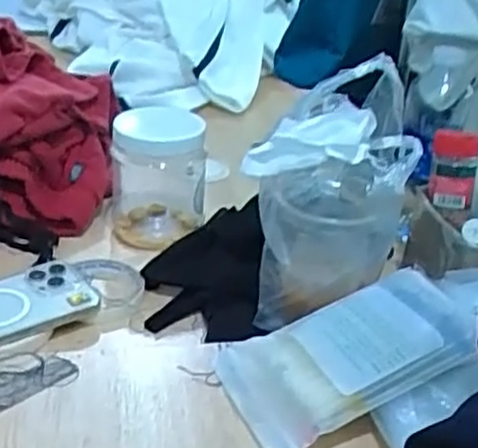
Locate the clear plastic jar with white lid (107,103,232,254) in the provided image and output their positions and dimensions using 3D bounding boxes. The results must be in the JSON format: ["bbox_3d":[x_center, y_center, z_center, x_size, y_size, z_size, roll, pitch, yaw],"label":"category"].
[{"bbox_3d":[-0.087,-0.055,0.789,0.098,0.121,0.120,-4,30,-15],"label":"clear plastic jar with white lid"}]

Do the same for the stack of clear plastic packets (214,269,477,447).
[{"bbox_3d":[0.077,0.091,0.533,0.176,0.030,0.112,-26,35,-13],"label":"stack of clear plastic packets"}]

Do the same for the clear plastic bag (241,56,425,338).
[{"bbox_3d":[0.071,-0.018,0.600,0.123,0.198,0.088,13,30,16],"label":"clear plastic bag"}]

